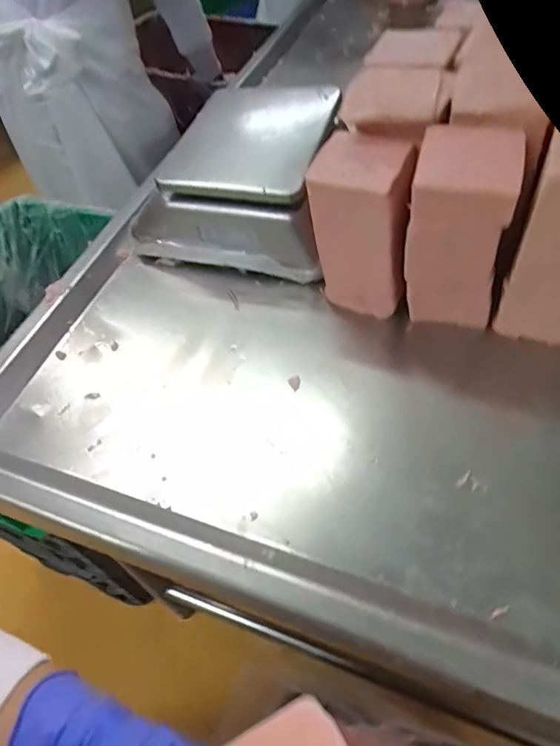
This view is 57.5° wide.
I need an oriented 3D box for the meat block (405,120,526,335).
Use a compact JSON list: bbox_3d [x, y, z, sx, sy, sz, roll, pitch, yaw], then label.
[{"bbox_3d":[0.186,-0.145,0.545,0.104,0.196,0.093,7,56,10],"label":"meat block"}]

